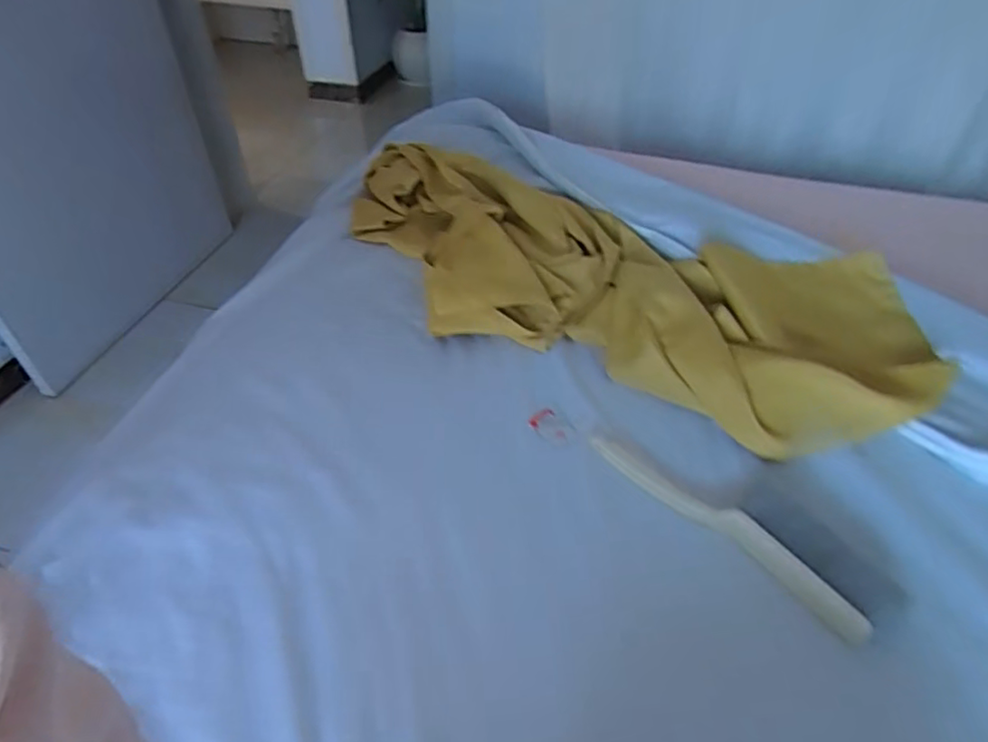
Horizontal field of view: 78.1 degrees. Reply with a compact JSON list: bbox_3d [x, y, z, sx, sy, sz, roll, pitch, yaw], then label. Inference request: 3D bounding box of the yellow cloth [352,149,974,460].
[{"bbox_3d":[0.130,-0.142,0.817,0.831,0.063,0.379,18,48,18],"label":"yellow cloth"}]

